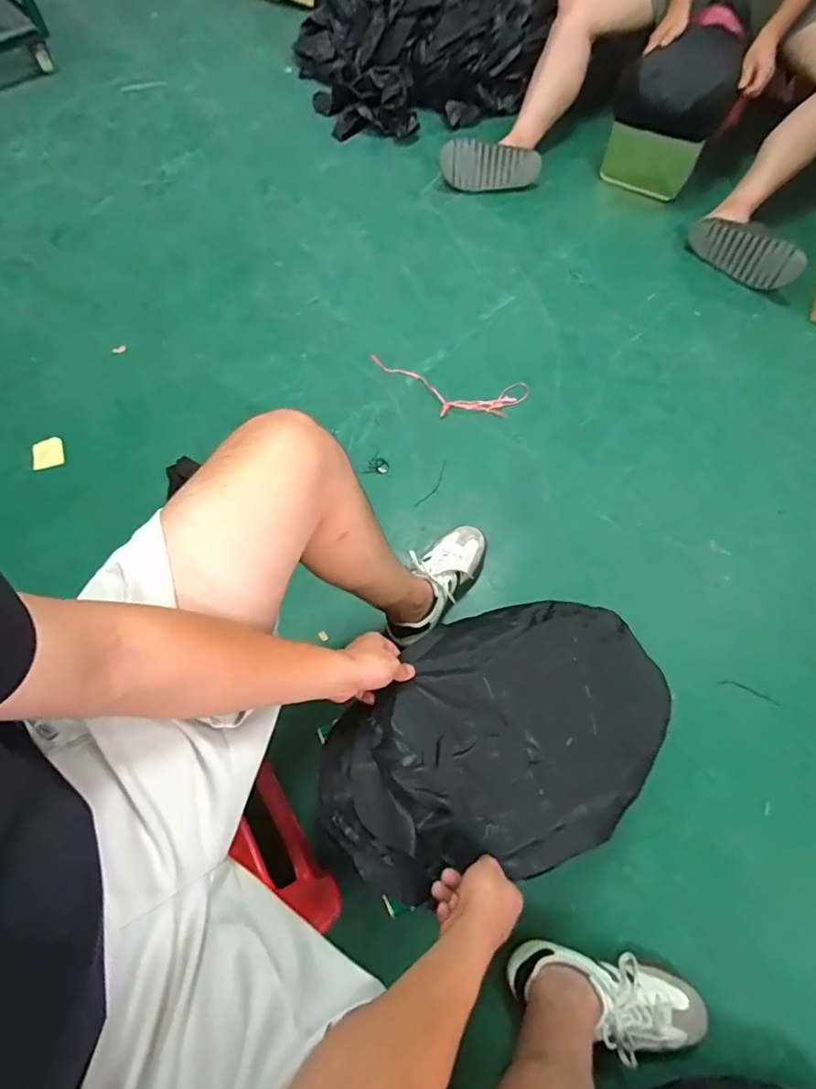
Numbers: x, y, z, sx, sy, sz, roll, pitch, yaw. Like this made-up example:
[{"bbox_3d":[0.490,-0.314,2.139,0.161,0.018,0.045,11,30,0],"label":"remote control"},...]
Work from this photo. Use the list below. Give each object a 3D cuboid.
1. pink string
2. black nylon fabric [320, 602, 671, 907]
[{"bbox_3d":[0.086,-0.353,1.226,0.373,0.011,0.135,11,67,6],"label":"pink string"},{"bbox_3d":[0.110,0.235,0.653,0.455,0.047,0.292,-22,68,-9],"label":"black nylon fabric"}]

